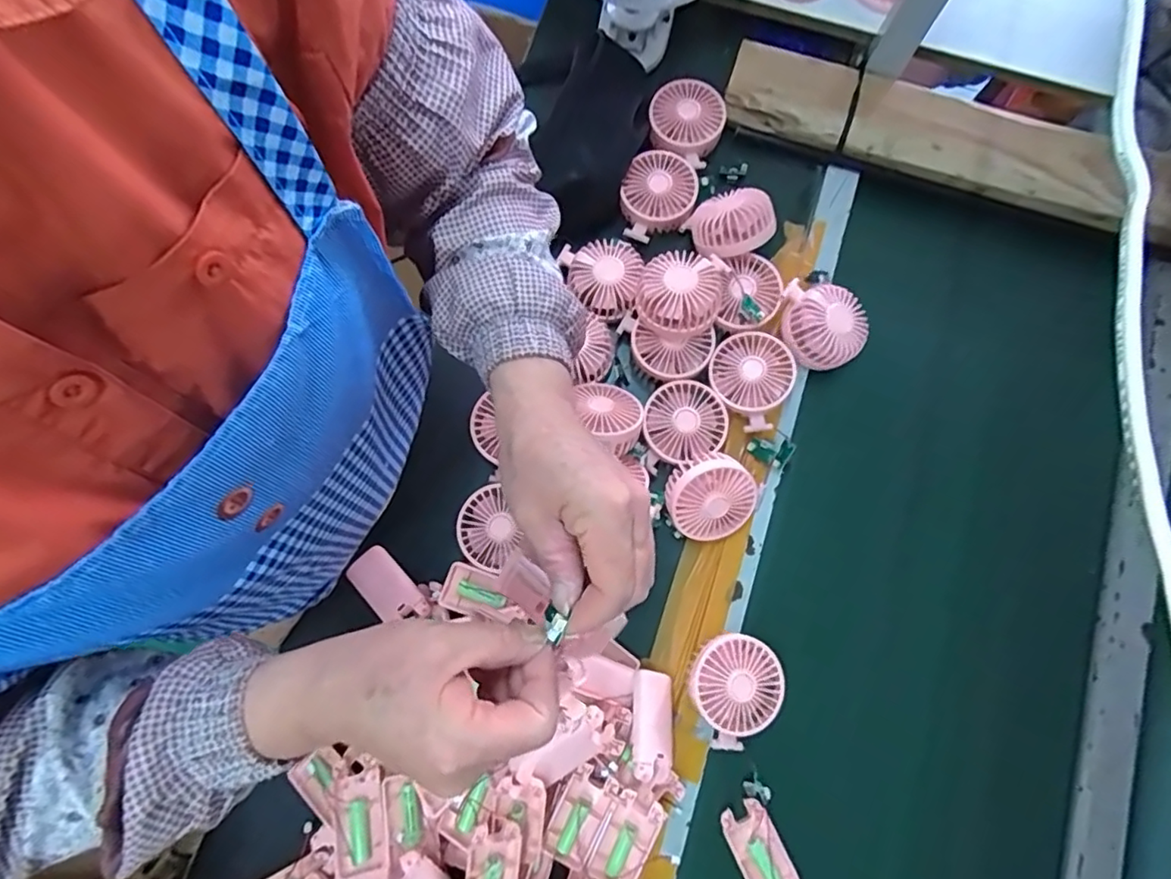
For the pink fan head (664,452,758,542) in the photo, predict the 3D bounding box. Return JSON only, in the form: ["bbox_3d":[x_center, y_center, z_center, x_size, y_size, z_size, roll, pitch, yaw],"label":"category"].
[{"bbox_3d":[0.124,0.057,0.590,0.086,0.030,0.089,-5,116,-10],"label":"pink fan head"}]

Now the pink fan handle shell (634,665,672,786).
[{"bbox_3d":[0.064,0.270,0.558,0.037,0.027,0.096,3,61,0],"label":"pink fan handle shell"}]

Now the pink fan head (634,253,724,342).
[{"bbox_3d":[0.097,-0.148,0.616,0.085,0.053,0.086,12,75,2],"label":"pink fan head"}]

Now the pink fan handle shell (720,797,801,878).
[{"bbox_3d":[0.166,0.394,0.556,0.048,0.009,0.096,-24,77,-7],"label":"pink fan handle shell"}]

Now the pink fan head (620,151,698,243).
[{"bbox_3d":[0.078,-0.282,0.678,0.097,0.031,0.082,-33,78,-9],"label":"pink fan head"}]

